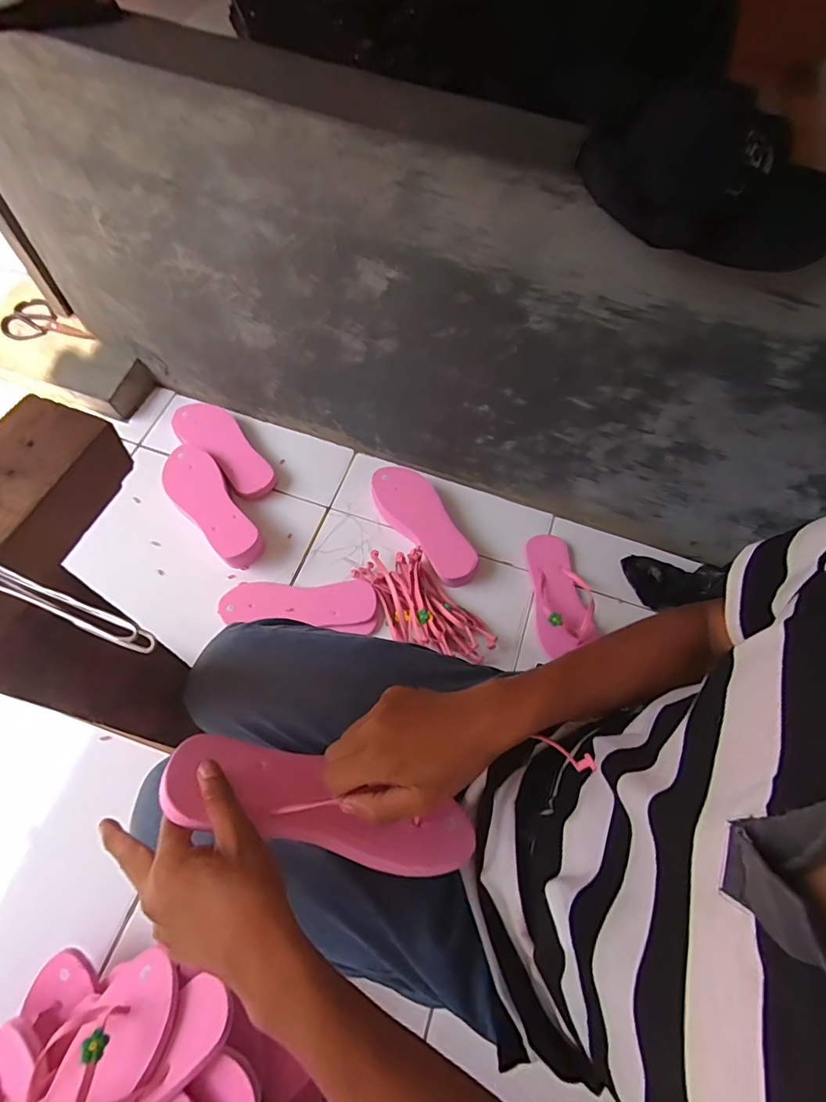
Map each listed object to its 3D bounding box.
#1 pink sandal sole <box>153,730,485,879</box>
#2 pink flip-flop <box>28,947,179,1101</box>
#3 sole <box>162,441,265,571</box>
[{"bbox_3d":[-0.063,0.198,0.389,0.249,0.021,0.073,21,27,-14],"label":"pink sandal sole"},{"bbox_3d":[-0.319,0.512,0.430,0.105,0.066,0.230,23,39,8],"label":"pink flip-flop"},{"bbox_3d":[-0.356,-0.081,0.867,0.094,0.065,0.247,-35,71,-18],"label":"sole"}]

